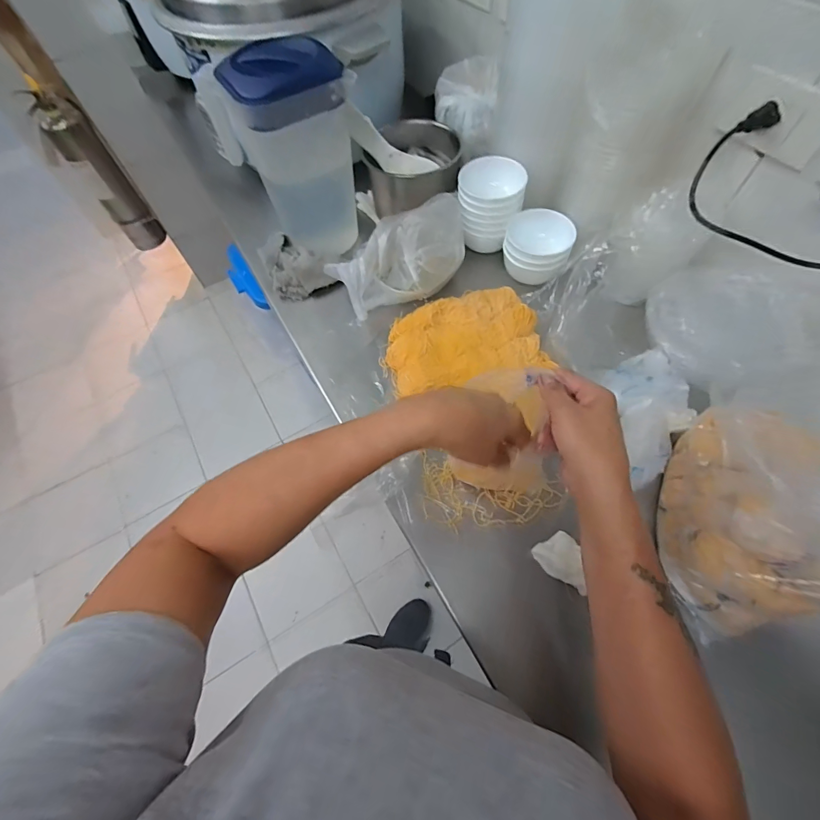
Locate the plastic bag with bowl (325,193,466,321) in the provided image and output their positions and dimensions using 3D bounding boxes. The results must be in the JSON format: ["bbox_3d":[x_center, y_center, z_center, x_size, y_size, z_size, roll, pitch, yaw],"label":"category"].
[{"bbox_3d":[-0.001,-0.238,0.610,0.235,0.098,0.121,-32,65,-14],"label":"plastic bag with bowl"}]

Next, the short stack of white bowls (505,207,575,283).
[{"bbox_3d":[0.203,-0.257,0.621,0.102,0.070,0.083,29,67,17],"label":"short stack of white bowls"}]

